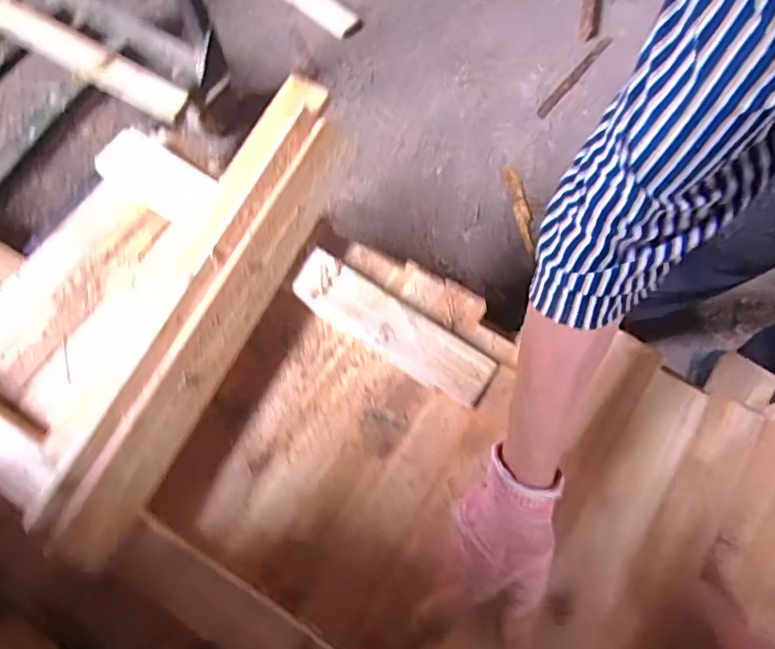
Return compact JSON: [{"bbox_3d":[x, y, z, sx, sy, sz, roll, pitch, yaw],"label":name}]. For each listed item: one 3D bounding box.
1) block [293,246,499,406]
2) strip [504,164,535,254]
[{"bbox_3d":[0.005,0.001,0.609,0.224,0.021,0.058,32,74,10],"label":"block"},{"bbox_3d":[0.261,-0.232,1.147,0.030,0.012,0.182,-9,71,-3],"label":"strip"}]

